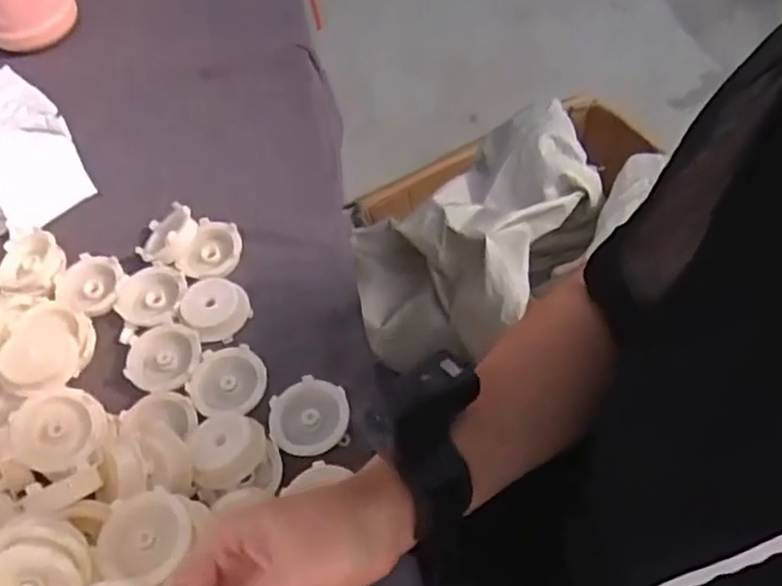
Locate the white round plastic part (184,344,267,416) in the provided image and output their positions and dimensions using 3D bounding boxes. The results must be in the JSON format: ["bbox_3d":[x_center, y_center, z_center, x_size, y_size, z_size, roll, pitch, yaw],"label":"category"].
[{"bbox_3d":[-0.117,0.064,0.487,0.054,0.012,0.050,-3,57,4],"label":"white round plastic part"}]

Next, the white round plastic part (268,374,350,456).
[{"bbox_3d":[-0.056,0.083,0.462,0.053,0.011,0.053,-11,57,-2],"label":"white round plastic part"}]

